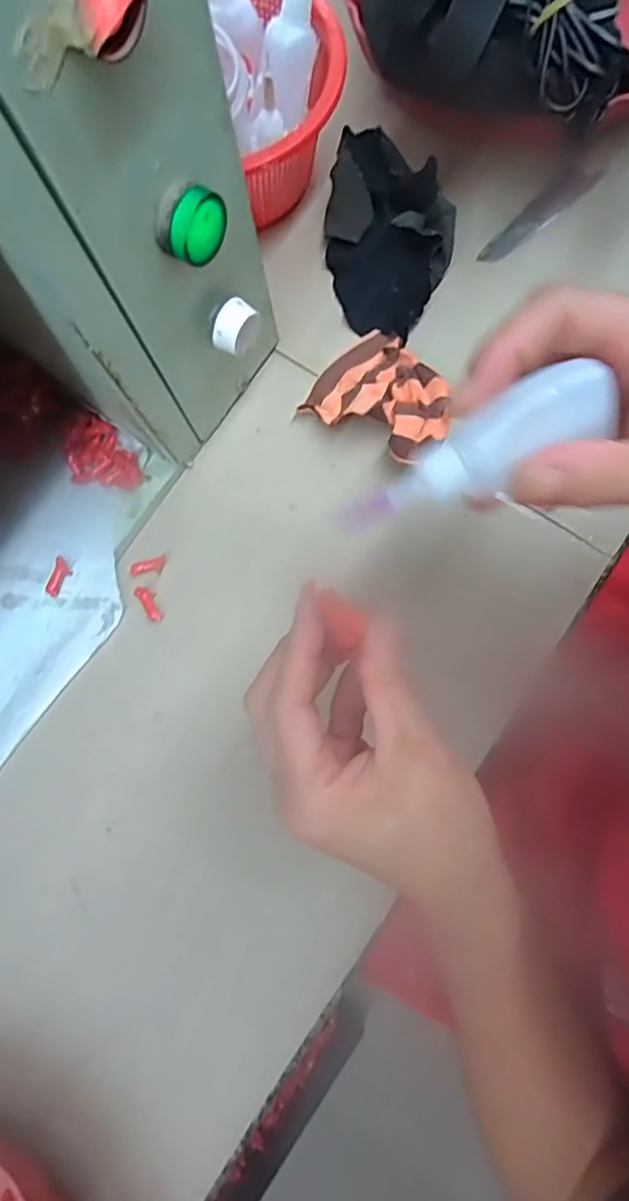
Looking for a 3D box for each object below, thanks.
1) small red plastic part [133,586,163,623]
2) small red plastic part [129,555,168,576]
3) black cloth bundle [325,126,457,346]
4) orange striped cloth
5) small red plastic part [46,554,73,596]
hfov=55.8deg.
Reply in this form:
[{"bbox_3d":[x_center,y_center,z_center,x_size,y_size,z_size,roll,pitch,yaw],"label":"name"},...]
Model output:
[{"bbox_3d":[-0.099,0.001,0.356,0.010,0.004,0.024,-36,81,-4],"label":"small red plastic part"},{"bbox_3d":[-0.101,-0.020,0.362,0.023,0.004,0.011,-19,80,-1],"label":"small red plastic part"},{"bbox_3d":[0.044,-0.228,0.373,0.080,0.024,0.109,20,103,13],"label":"black cloth bundle"},{"bbox_3d":[0.043,-0.126,0.361,0.084,0.023,0.069,36,83,8],"label":"orange striped cloth"},{"bbox_3d":[-0.150,-0.014,0.349,0.010,0.006,0.023,15,81,5],"label":"small red plastic part"}]

